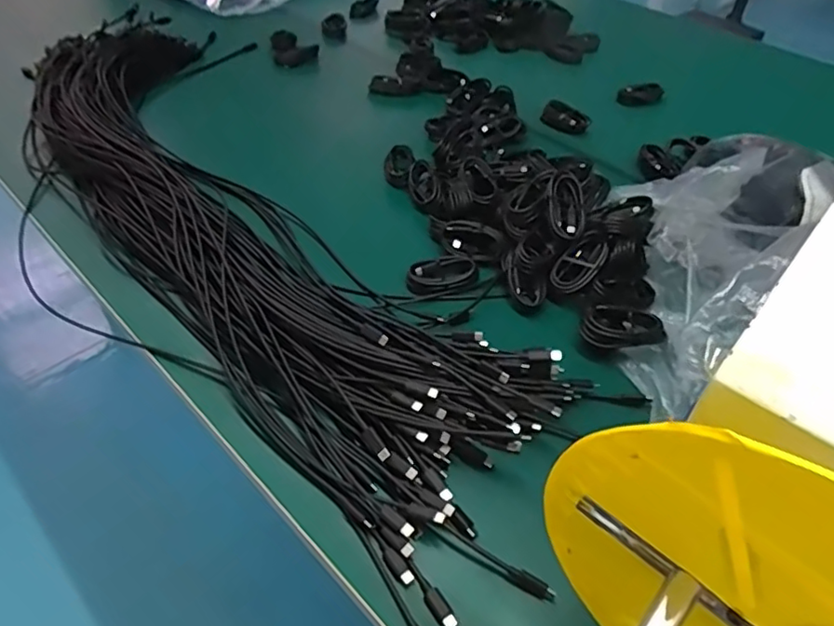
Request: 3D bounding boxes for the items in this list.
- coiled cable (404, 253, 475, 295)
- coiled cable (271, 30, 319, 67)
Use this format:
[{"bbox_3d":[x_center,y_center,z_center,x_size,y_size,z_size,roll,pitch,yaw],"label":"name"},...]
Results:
[{"bbox_3d":[0.026,-0.041,0.619,0.073,0.018,0.036,-9,46,-12],"label":"coiled cable"},{"bbox_3d":[-0.208,-0.457,1.008,0.076,0.034,0.064,-10,47,-12],"label":"coiled cable"}]

